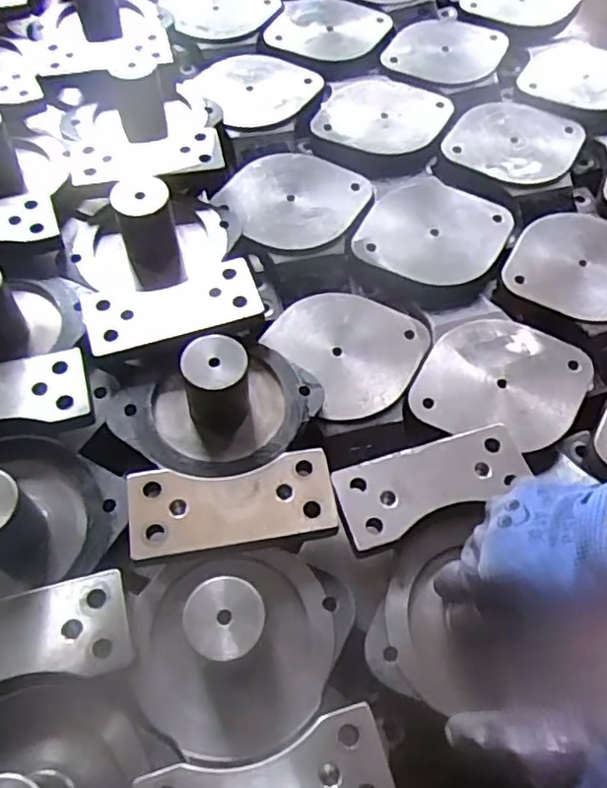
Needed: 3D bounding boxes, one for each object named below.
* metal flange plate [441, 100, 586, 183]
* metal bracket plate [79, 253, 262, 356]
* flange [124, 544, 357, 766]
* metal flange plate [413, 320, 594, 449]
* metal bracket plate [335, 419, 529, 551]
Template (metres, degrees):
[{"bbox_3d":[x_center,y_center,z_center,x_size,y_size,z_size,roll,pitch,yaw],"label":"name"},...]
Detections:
[{"bbox_3d":[0.239,-0.288,0.718,0.131,0.007,0.135,1,60,-2],"label":"metal flange plate"},{"bbox_3d":[-0.111,-0.075,0.537,0.144,0.008,0.061,-16,64,-9],"label":"metal bracket plate"},{"bbox_3d":[-0.034,0.155,0.402,0.137,0.073,0.126,1,60,-2],"label":"flange"},{"bbox_3d":[0.177,-0.013,0.564,0.133,0.015,0.130,25,62,11],"label":"metal flange plate"},{"bbox_3d":[0.096,0.064,0.464,0.141,0.007,0.059,-16,62,-11],"label":"metal bracket plate"}]

